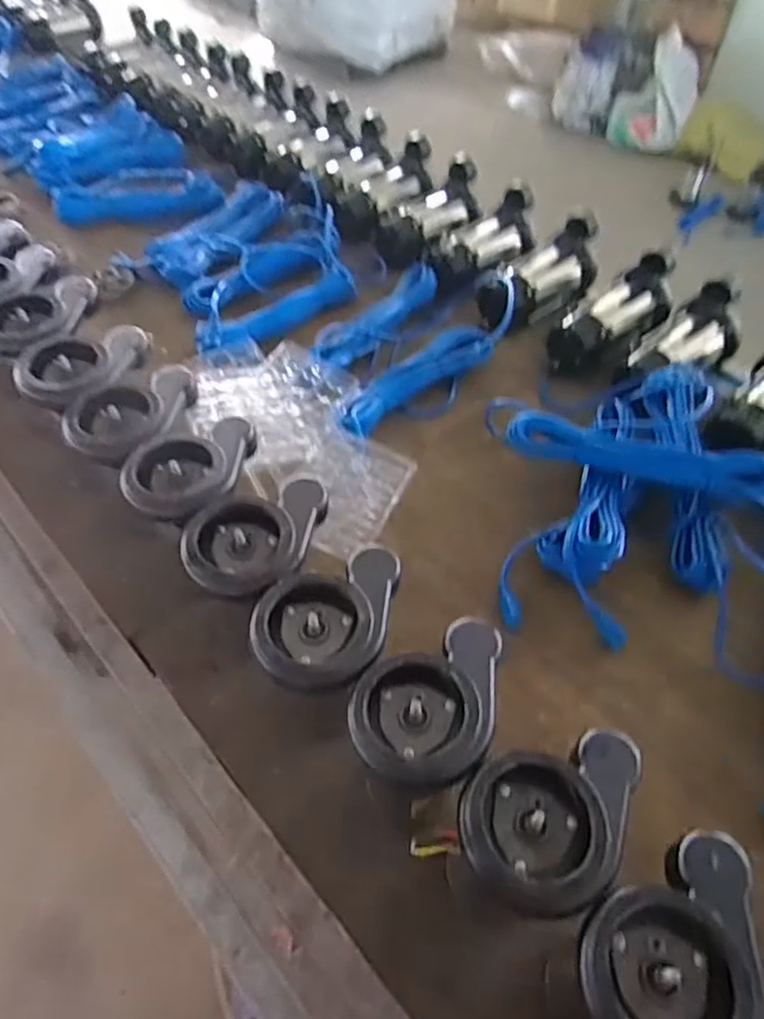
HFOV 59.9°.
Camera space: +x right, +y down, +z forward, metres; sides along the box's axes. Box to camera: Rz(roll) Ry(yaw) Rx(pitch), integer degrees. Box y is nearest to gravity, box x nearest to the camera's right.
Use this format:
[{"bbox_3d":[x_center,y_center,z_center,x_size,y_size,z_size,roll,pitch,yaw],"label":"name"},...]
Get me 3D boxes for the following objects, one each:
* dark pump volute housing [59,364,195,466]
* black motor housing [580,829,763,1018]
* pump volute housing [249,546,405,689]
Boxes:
[{"bbox_3d":[-0.303,-0.114,0.830,0.174,0.048,0.123,-36,60,-28],"label":"dark pump volute housing"},{"bbox_3d":[0.217,0.321,0.485,0.124,0.049,0.168,32,56,22],"label":"black motor housing"},{"bbox_3d":[-0.042,0.108,0.641,0.164,0.031,0.119,-22,54,-19],"label":"pump volute housing"}]

